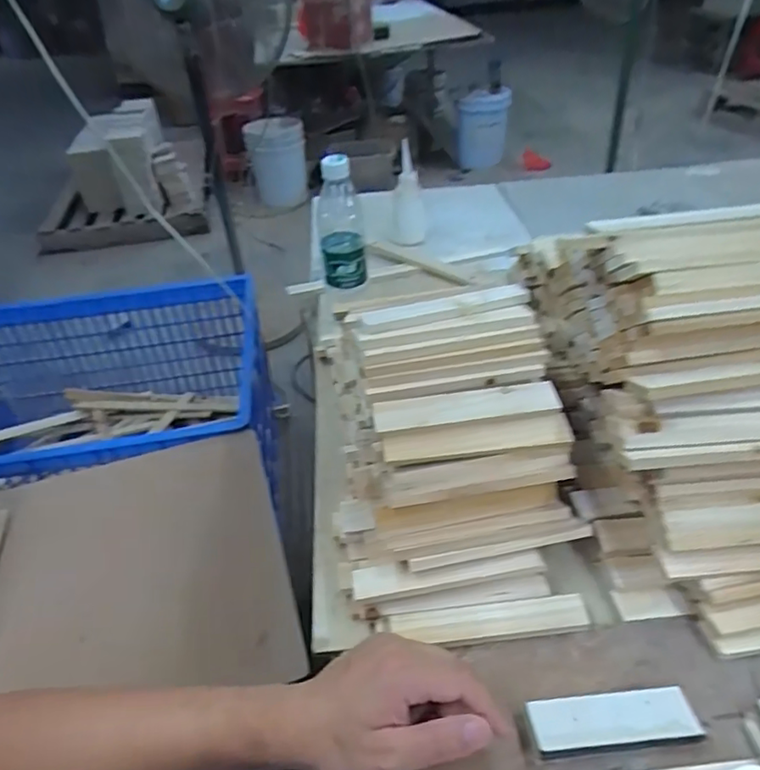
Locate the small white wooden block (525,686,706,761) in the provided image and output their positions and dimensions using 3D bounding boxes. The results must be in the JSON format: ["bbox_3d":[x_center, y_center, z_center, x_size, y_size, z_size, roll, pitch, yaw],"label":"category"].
[{"bbox_3d":[0.159,0.234,0.391,0.112,0.019,0.035,-4,39,-3],"label":"small white wooden block"}]

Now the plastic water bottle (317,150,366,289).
[{"bbox_3d":[-0.051,-0.210,0.745,0.060,0.163,0.054,-6,39,-6],"label":"plastic water bottle"}]

